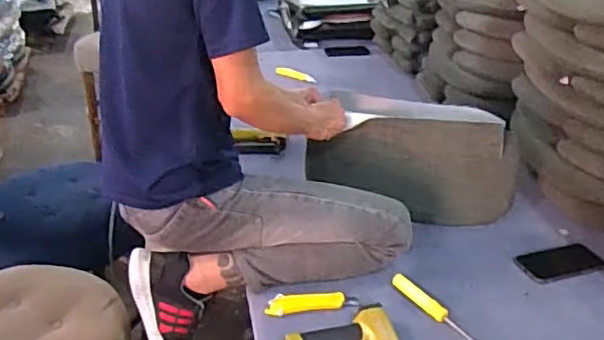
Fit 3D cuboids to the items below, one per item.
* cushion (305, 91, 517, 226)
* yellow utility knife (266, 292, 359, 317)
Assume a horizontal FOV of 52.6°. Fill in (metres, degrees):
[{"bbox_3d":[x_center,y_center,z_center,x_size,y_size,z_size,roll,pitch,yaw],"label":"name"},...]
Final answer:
[{"bbox_3d":[0.226,-0.024,1.312,0.442,0.231,0.103,9,29,14],"label":"cushion"},{"bbox_3d":[0.018,0.224,1.046,0.155,0.018,0.034,-4,28,-11],"label":"yellow utility knife"}]

